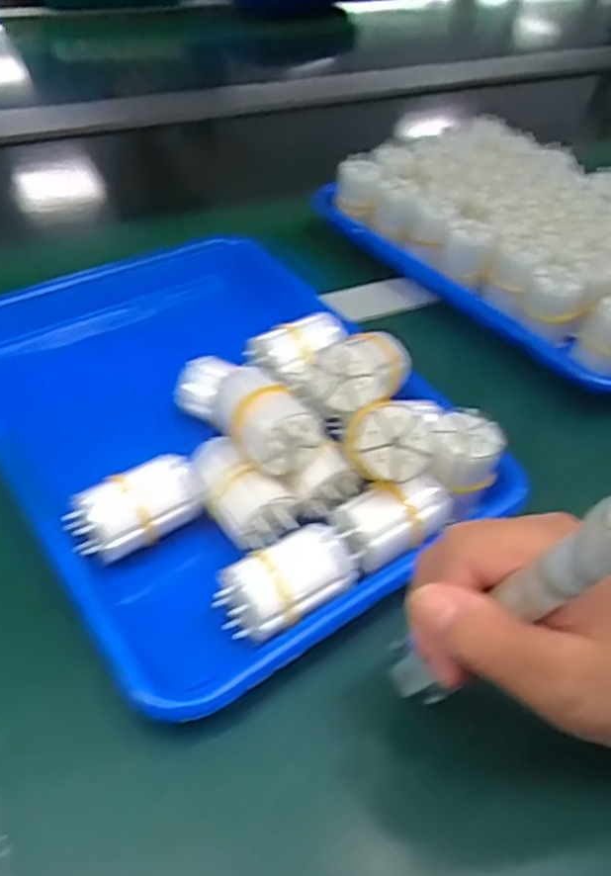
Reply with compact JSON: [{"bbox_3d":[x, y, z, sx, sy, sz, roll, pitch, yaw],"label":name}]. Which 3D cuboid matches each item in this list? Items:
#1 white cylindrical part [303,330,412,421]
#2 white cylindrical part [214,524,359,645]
[{"bbox_3d":[0.030,-0.038,0.391,0.043,0.039,0.058,-14,10,26],"label":"white cylindrical part"},{"bbox_3d":[-0.009,0.069,0.332,0.066,0.030,0.034,-27,53,-27],"label":"white cylindrical part"}]

